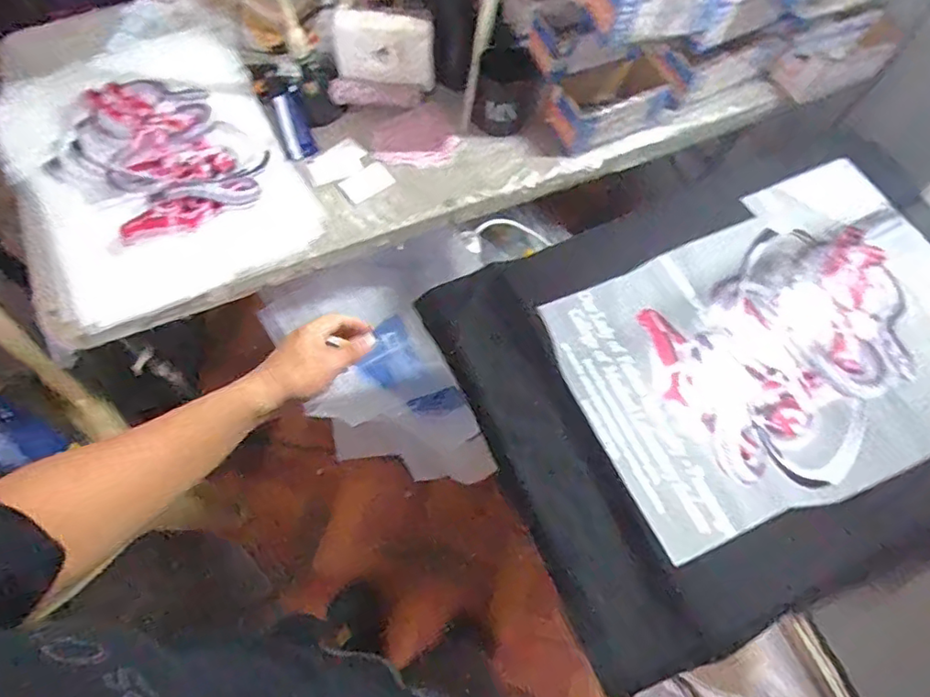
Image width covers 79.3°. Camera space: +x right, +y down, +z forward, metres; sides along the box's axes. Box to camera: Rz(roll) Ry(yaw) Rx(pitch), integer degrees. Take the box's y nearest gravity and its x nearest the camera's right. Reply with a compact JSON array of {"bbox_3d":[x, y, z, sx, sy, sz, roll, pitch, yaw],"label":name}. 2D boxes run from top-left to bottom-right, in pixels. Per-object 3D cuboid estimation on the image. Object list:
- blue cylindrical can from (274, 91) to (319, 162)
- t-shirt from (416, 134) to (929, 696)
[{"bbox_3d":[-0.265,-0.348,0.873,0.047,0.040,0.130,-17,56,-9],"label":"blue cylindrical can"},{"bbox_3d":[0.316,0.021,0.615,0.590,0.065,0.435,-20,69,-11],"label":"t-shirt"}]

